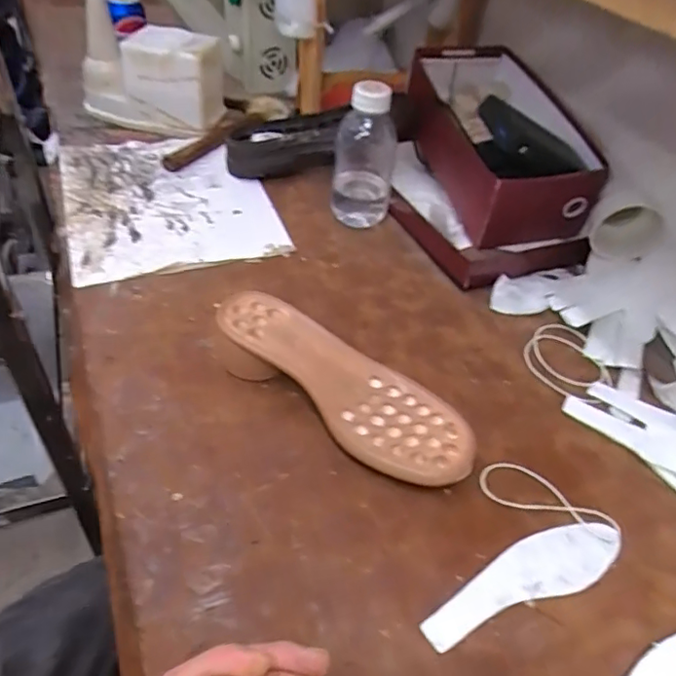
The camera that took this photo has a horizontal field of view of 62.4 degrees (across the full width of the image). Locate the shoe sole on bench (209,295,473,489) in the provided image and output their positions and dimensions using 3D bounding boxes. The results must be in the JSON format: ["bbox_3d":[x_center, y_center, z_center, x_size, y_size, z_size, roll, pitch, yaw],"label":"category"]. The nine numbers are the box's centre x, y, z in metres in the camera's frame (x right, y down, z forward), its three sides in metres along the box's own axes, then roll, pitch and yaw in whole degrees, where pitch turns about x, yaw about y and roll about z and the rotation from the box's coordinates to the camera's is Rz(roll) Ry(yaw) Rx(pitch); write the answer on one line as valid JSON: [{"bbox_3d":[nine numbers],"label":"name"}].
[{"bbox_3d":[0.007,0.035,0.473,0.234,0.050,0.089,29,49,22],"label":"shoe sole on bench"}]

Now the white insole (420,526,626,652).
[{"bbox_3d":[0.131,0.167,0.388,0.165,0.005,0.043,-17,49,-21],"label":"white insole"}]

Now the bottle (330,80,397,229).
[{"bbox_3d":[0.032,-0.216,0.647,0.070,0.152,0.055,5,44,0],"label":"bottle"}]

